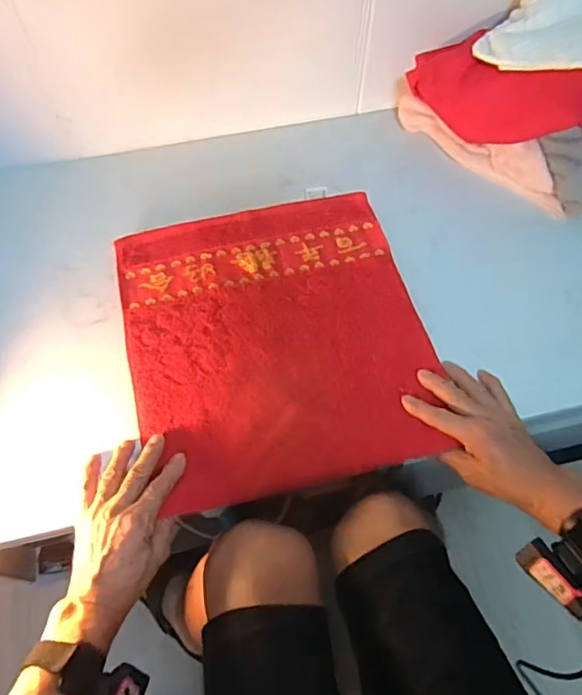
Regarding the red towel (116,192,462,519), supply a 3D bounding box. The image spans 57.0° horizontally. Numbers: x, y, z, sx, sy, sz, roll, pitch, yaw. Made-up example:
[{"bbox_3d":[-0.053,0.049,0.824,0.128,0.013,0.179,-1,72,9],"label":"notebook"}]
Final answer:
[{"bbox_3d":[-0.017,-0.018,0.606,0.320,0.014,0.347,-12,63,-9],"label":"red towel"}]

